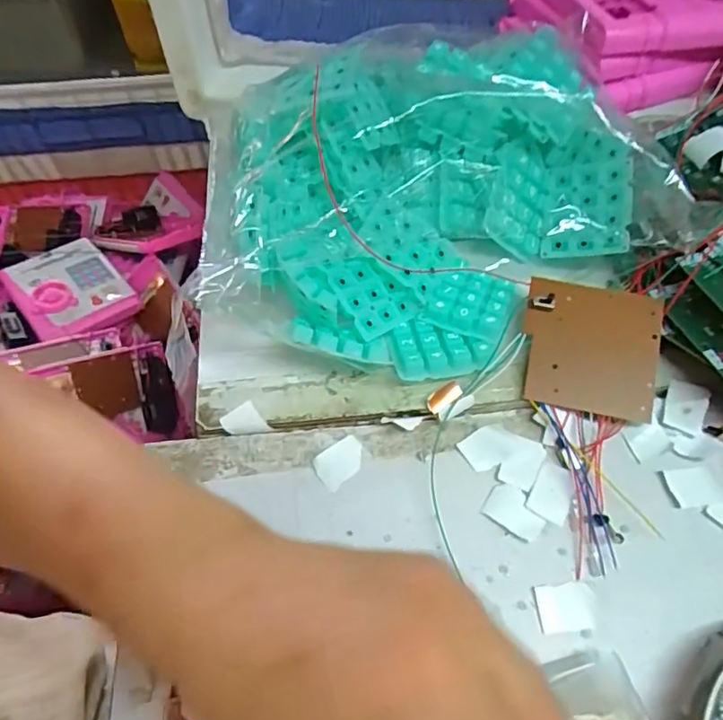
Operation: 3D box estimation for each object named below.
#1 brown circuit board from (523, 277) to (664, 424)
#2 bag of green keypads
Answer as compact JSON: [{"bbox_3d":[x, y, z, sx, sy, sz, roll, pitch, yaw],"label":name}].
[{"bbox_3d":[0.128,-0.007,0.319,0.072,0.007,0.074,10,76,7],"label":"brown circuit board"},{"bbox_3d":[0.047,-0.100,0.335,0.273,0.077,0.203,-8,60,-4],"label":"bag of green keypads"}]

